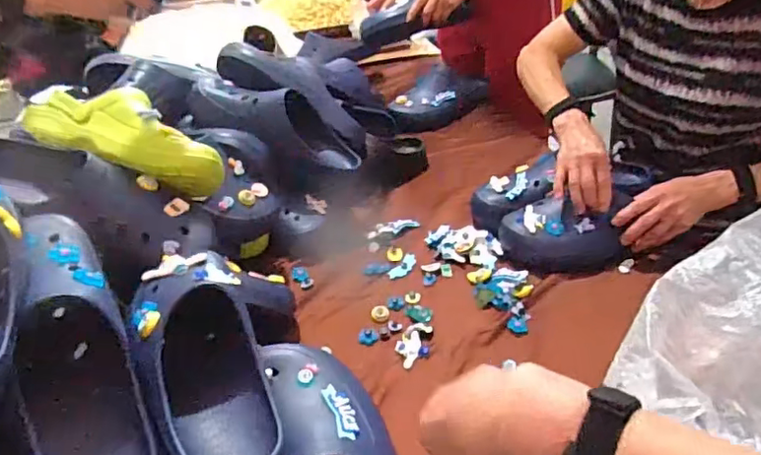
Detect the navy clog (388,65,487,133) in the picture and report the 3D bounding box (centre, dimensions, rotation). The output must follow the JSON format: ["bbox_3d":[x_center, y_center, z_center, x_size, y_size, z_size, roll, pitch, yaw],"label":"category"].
[{"bbox_3d":[0.115,-0.280,1.289,0.230,0.081,0.115,-30,40,-30],"label":"navy clog"}]

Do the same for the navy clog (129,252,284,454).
[{"bbox_3d":[-0.156,0.108,0.517,0.100,0.084,0.263,-17,50,-15],"label":"navy clog"}]

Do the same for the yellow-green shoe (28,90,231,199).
[{"bbox_3d":[-0.314,-0.117,0.746,0.269,0.063,0.107,23,41,11],"label":"yellow-green shoe"}]

